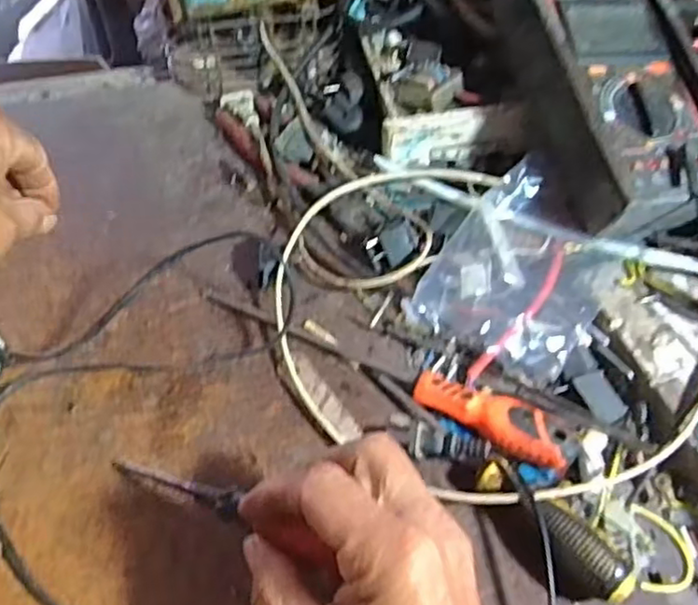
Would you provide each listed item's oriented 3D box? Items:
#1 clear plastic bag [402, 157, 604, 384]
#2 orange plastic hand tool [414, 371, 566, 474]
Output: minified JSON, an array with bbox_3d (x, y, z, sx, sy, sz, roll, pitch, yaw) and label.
[{"bbox_3d":[0.121,-0.028,0.429,0.104,0.030,0.145,31,59,22],"label":"clear plastic bag"},{"bbox_3d":[0.081,0.063,0.370,0.088,0.021,0.028,27,57,20],"label":"orange plastic hand tool"}]

